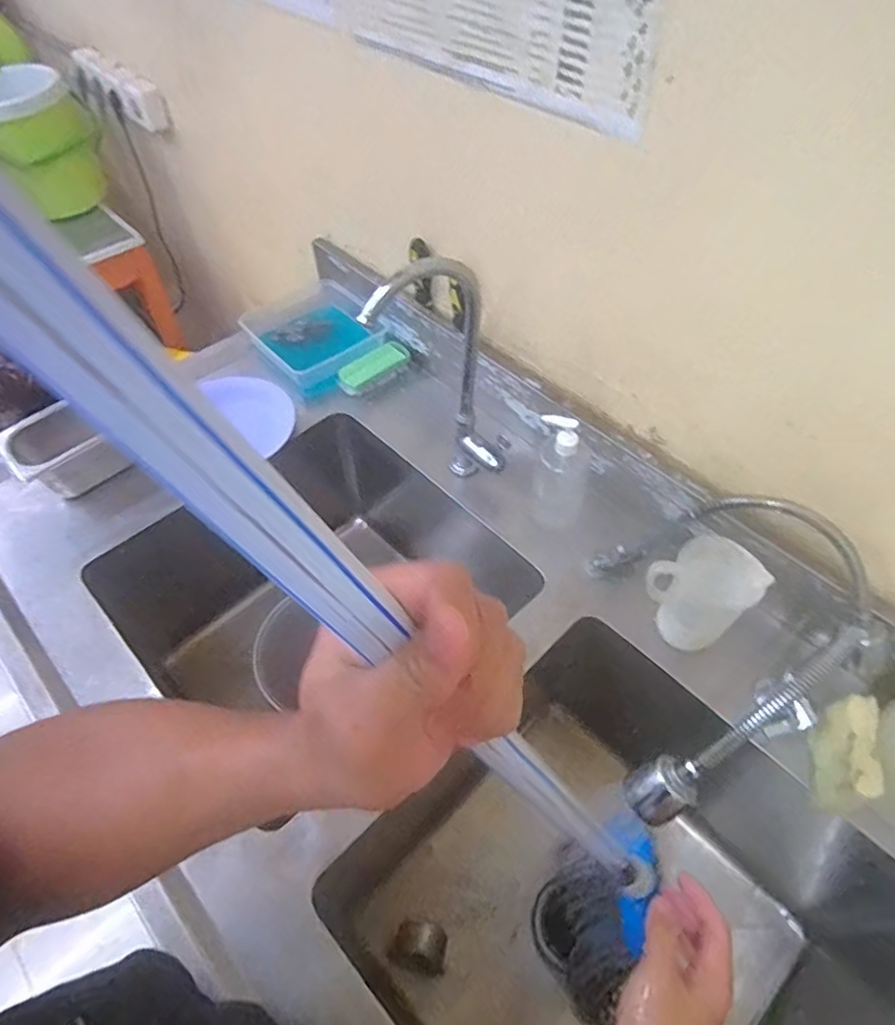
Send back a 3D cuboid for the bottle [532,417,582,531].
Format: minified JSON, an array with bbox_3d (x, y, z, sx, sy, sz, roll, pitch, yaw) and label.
[{"bbox_3d":[0.152,-0.066,0.802,0.072,0.142,0.047,18,56,13],"label":"bottle"}]

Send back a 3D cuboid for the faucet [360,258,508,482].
[{"bbox_3d":[-0.014,-0.156,0.776,0.171,0.372,0.082,-14,55,-10],"label":"faucet"}]

